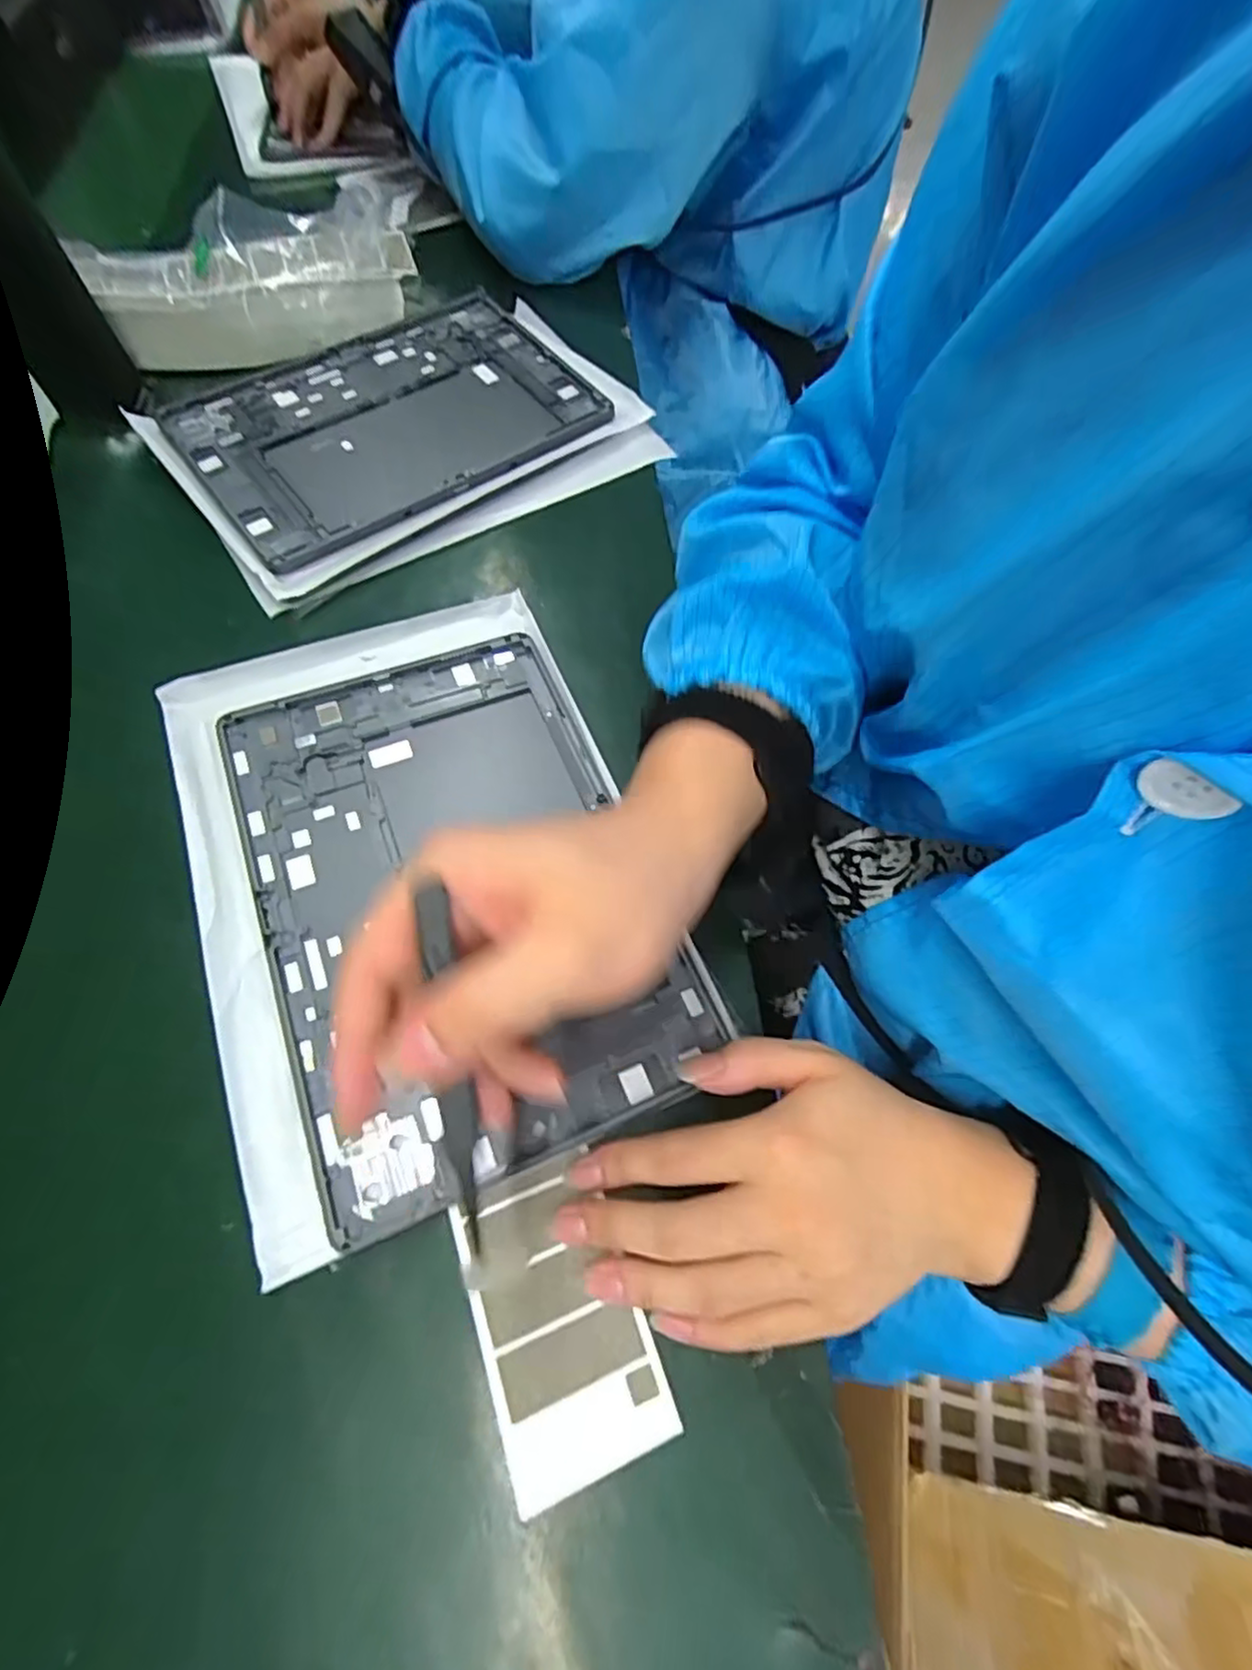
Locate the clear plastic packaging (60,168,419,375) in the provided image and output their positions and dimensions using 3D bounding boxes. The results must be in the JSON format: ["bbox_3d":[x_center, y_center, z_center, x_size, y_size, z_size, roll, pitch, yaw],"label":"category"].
[{"bbox_3d":[-0.267,-0.401,0.486,0.223,0.053,0.103,-25,67,-14],"label":"clear plastic packaging"}]

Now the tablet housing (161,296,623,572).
[{"bbox_3d":[-0.163,-0.291,0.464,0.255,0.010,0.191,-34,70,-18],"label":"tablet housing"}]

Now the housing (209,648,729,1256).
[{"bbox_3d":[-0.081,0.018,0.313,0.168,0.012,0.257,-22,67,-13],"label":"housing"}]

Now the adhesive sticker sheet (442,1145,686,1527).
[{"bbox_3d":[-0.025,0.172,0.244,0.055,0.005,0.094,-18,63,-15],"label":"adhesive sticker sheet"}]

